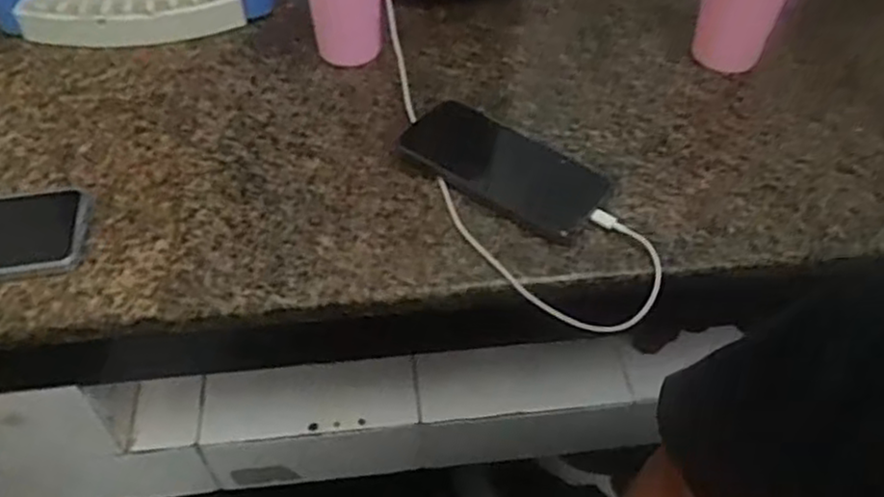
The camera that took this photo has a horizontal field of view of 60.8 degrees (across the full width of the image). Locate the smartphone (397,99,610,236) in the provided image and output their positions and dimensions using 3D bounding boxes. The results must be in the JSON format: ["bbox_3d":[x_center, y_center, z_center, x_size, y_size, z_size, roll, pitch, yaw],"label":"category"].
[{"bbox_3d":[0.048,-0.072,0.614,0.170,0.014,0.084,28,55,22],"label":"smartphone"}]

